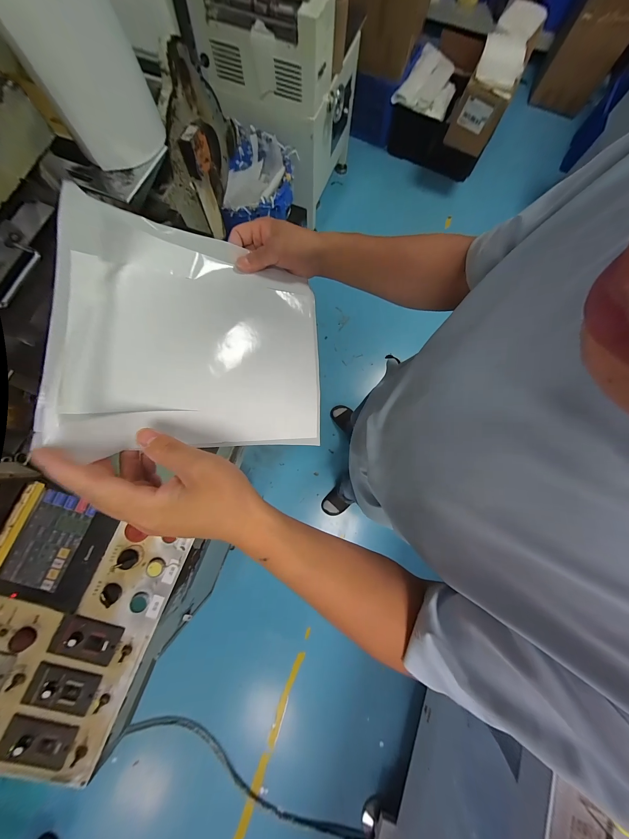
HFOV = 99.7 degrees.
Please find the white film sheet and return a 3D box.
[{"bbox_3d":[-0.116,-0.097,0.303,0.276,0.069,0.257,2,74,-32],"label":"white film sheet"}]

